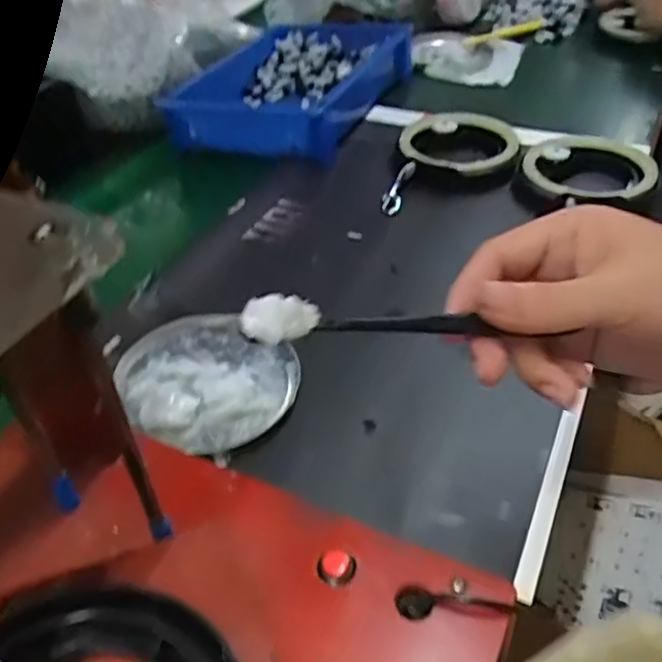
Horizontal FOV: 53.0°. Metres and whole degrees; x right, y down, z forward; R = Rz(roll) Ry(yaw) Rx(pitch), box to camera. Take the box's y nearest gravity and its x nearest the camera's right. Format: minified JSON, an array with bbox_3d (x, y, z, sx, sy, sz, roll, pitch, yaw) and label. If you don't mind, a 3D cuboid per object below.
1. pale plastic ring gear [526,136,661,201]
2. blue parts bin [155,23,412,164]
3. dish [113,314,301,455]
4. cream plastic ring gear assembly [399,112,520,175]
[{"bbox_3d":[0.260,-0.167,0.669,0.124,0.022,0.135,16,41,17],"label":"pale plastic ring gear"},{"bbox_3d":[-0.043,-0.307,0.821,0.215,0.073,0.306,13,43,19],"label":"blue parts bin"},{"bbox_3d":[-0.088,0.032,0.475,0.117,0.021,0.122,-2,40,2],"label":"dish"},{"bbox_3d":[0.137,-0.205,0.710,0.121,0.021,0.118,1,39,-1],"label":"cream plastic ring gear assembly"}]

